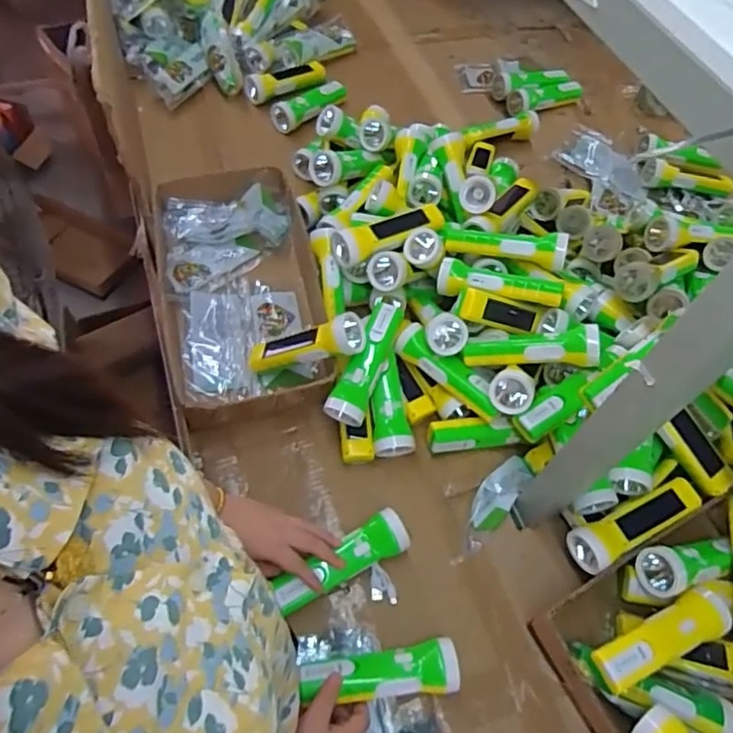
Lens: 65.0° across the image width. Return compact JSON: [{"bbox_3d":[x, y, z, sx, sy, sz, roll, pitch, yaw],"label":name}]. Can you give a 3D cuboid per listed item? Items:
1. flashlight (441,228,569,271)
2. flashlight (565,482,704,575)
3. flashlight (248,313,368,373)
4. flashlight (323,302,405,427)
[{"bbox_3d":[0.197,-0.180,0.830,0.174,0.047,0.053,13,60,3],"label":"flashlight"},{"bbox_3d":[0.329,0.191,0.711,0.176,0.045,0.053,-24,64,-17],"label":"flashlight"},{"bbox_3d":[-0.088,-0.025,0.784,0.180,0.050,0.054,-13,56,25],"label":"flashlight"},{"bbox_3d":[0.000,-0.006,0.776,0.049,0.052,0.170,20,60,7],"label":"flashlight"}]

